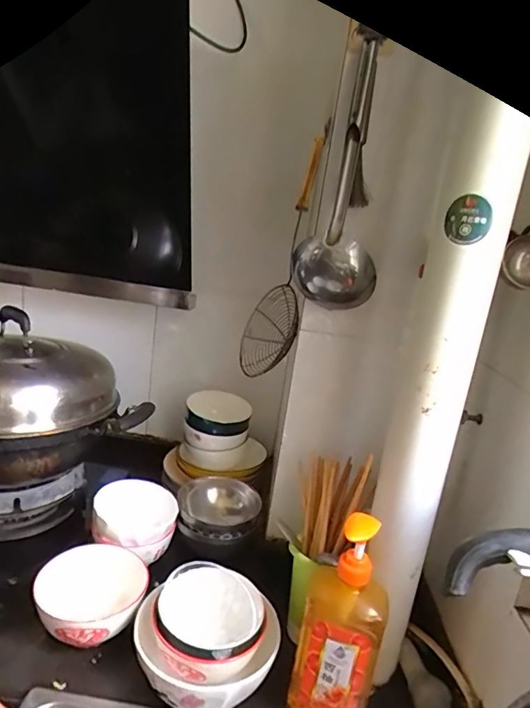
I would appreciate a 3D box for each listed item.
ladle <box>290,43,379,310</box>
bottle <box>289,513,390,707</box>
[{"bbox_3d":[0.108,-0.224,0.640,0.075,0.324,0.094,0,17,-26],"label":"ladle"},{"bbox_3d":[0.088,0.304,0.537,0.088,0.252,0.065,11,15,12],"label":"bottle"}]

